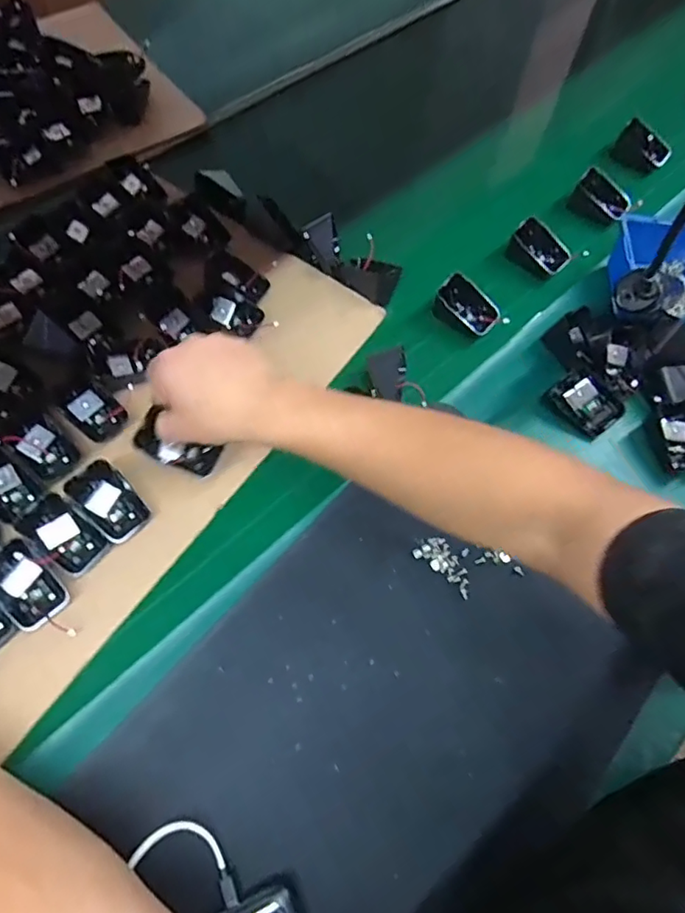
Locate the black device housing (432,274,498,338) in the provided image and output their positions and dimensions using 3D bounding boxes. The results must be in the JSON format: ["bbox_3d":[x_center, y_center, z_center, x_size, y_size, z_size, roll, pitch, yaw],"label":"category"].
[{"bbox_3d":[0.137,-0.163,0.596,0.068,0.030,0.048,42,69,15],"label":"black device housing"}]

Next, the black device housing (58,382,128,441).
[{"bbox_3d":[-0.236,-0.043,0.522,0.054,0.024,0.041,38,68,14],"label":"black device housing"}]

